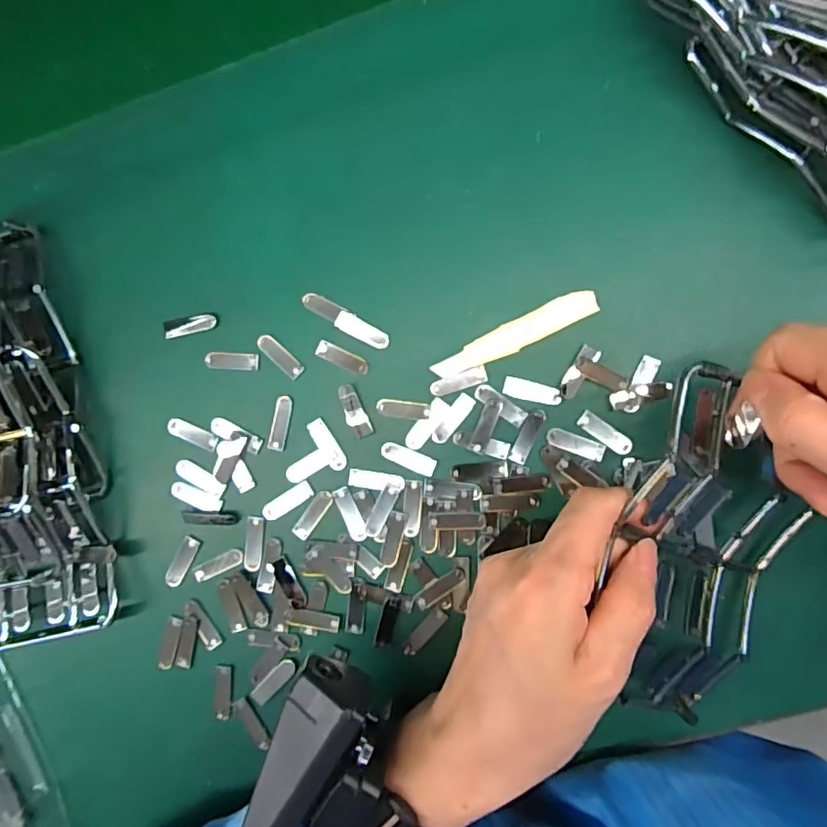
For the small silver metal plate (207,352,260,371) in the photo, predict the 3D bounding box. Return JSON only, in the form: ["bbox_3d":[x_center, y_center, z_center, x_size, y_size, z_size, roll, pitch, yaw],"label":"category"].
[{"bbox_3d":[-0.094,-0.027,0.285,0.028,0.004,0.009,3,92,6],"label":"small silver metal plate"}]

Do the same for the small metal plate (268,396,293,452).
[{"bbox_3d":[-0.069,0.005,0.283,0.009,0.004,0.028,12,93,6],"label":"small metal plate"}]

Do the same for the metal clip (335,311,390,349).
[{"bbox_3d":[-0.025,-0.041,0.276,0.028,0.006,0.009,29,94,5],"label":"metal clip"}]

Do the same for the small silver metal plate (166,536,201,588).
[{"bbox_3d":[-0.121,0.078,0.289,0.009,0.004,0.028,28,94,5],"label":"small silver metal plate"}]

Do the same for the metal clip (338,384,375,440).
[{"bbox_3d":[-0.030,-0.001,0.278,0.010,0.004,0.028,-25,89,6],"label":"metal clip"}]

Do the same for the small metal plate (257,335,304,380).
[{"bbox_3d":[-0.069,-0.029,0.282,0.028,0.004,0.009,44,96,4],"label":"small metal plate"}]

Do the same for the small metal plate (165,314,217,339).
[{"bbox_3d":[-0.116,-0.046,0.286,0.026,0.005,0.010,-12,90,7],"label":"small metal plate"}]

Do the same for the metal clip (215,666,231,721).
[{"bbox_3d":[-0.099,0.145,0.286,0.009,0.004,0.026,-3,91,6],"label":"metal clip"}]

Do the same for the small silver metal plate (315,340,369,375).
[{"bbox_3d":[-0.036,-0.028,0.278,0.028,0.004,0.009,25,94,5],"label":"small silver metal plate"}]

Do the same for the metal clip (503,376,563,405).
[{"bbox_3d":[0.058,-0.011,0.267,0.028,0.004,0.008,14,93,6],"label":"metal clip"}]

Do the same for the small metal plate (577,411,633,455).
[{"bbox_3d":[0.092,0.010,0.264,0.028,0.004,0.008,35,95,4],"label":"small metal plate"}]

